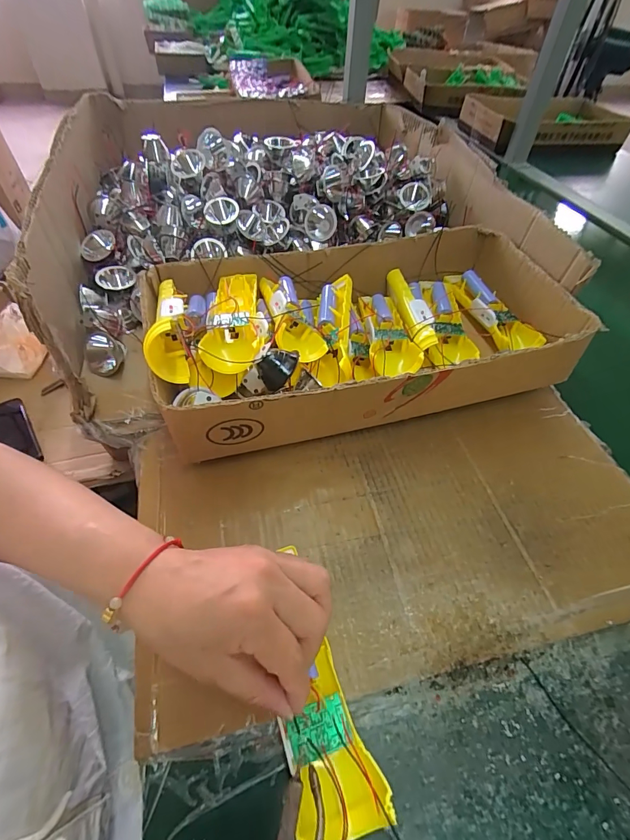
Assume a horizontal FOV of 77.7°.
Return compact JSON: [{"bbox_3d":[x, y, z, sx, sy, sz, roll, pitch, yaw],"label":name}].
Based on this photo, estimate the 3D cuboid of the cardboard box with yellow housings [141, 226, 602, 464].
[{"bbox_3d":[0.047,-0.099,0.421,0.403,0.108,0.219,-13,53,-7],"label":"cardboard box with yellow housings"}]

